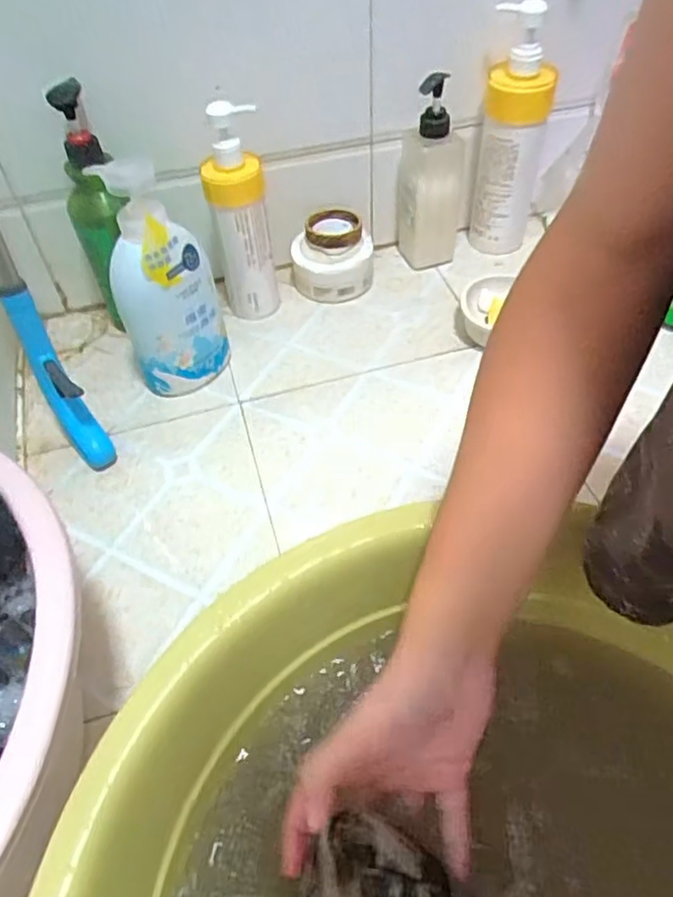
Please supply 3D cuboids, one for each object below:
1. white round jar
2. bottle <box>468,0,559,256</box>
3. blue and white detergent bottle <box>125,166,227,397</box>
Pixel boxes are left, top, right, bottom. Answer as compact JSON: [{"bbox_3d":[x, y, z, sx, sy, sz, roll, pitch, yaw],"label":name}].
[{"bbox_3d":[-0.005,-0.248,0.816,0.100,0.078,0.096,-1,49,1],"label":"white round jar"},{"bbox_3d":[0.222,-0.390,0.795,0.078,0.270,0.079,9,50,10],"label":"bottle"},{"bbox_3d":[-0.175,-0.165,0.643,0.097,0.244,0.078,-8,50,-4],"label":"blue and white detergent bottle"}]

